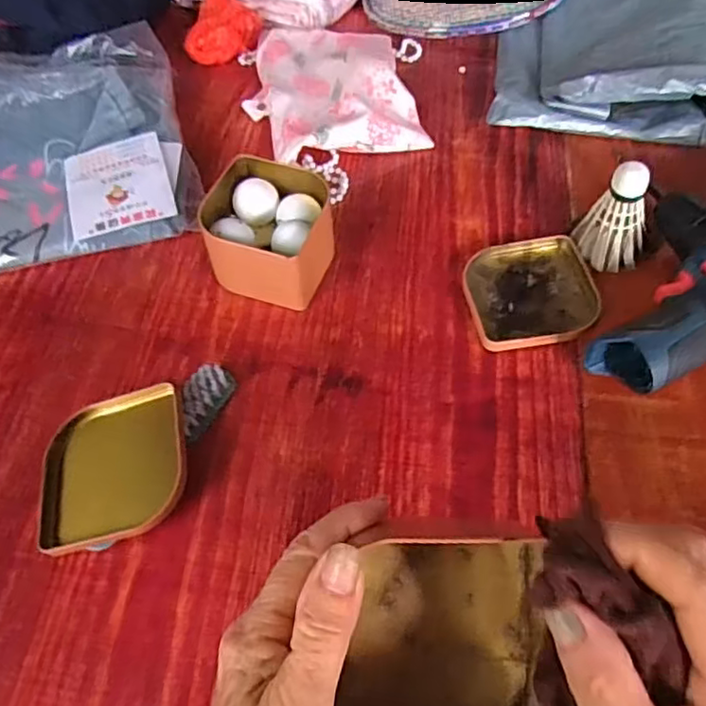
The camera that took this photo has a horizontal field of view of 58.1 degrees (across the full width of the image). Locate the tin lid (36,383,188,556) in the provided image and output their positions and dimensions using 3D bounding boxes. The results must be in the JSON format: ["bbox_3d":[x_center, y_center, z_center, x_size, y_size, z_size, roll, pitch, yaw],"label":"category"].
[{"bbox_3d":[-0.164,0.078,0.433,0.100,0.023,0.100,-11,57,-4],"label":"tin lid"}]

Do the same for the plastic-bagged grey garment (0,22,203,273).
[{"bbox_3d":[-0.335,-0.193,0.595,0.347,0.072,0.270,-14,57,-6],"label":"plastic-bagged grey garment"}]

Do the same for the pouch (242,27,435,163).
[{"bbox_3d":[-0.025,-0.278,0.661,0.169,0.041,0.207,-12,57,-5],"label":"pouch"}]

